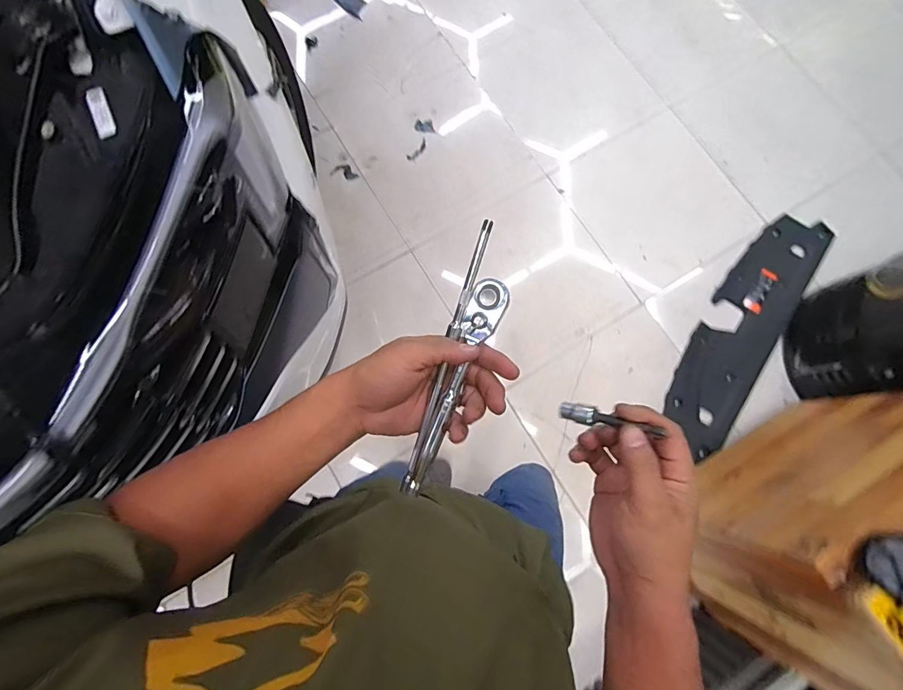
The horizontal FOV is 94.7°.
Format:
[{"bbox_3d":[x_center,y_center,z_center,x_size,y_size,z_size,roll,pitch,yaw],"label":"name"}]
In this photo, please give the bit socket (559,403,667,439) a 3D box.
[{"bbox_3d":[0.119,0.057,0.318,0.070,0.012,0.015,10,77,29],"label":"bit socket"}]

